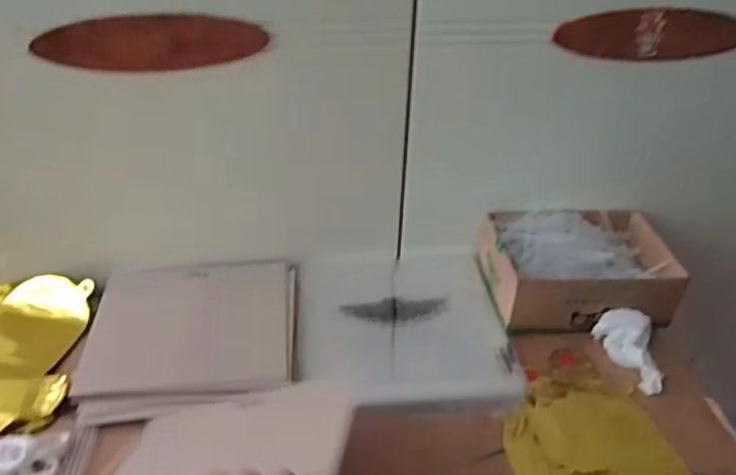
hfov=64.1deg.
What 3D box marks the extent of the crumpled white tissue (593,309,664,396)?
[{"bbox_3d":[0.263,0.108,0.574,0.045,0.028,0.086,-8,41,-10],"label":"crumpled white tissue"}]

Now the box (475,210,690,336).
[{"bbox_3d":[0.228,0.029,0.633,0.188,0.064,0.131,-4,40,-6],"label":"box"}]

